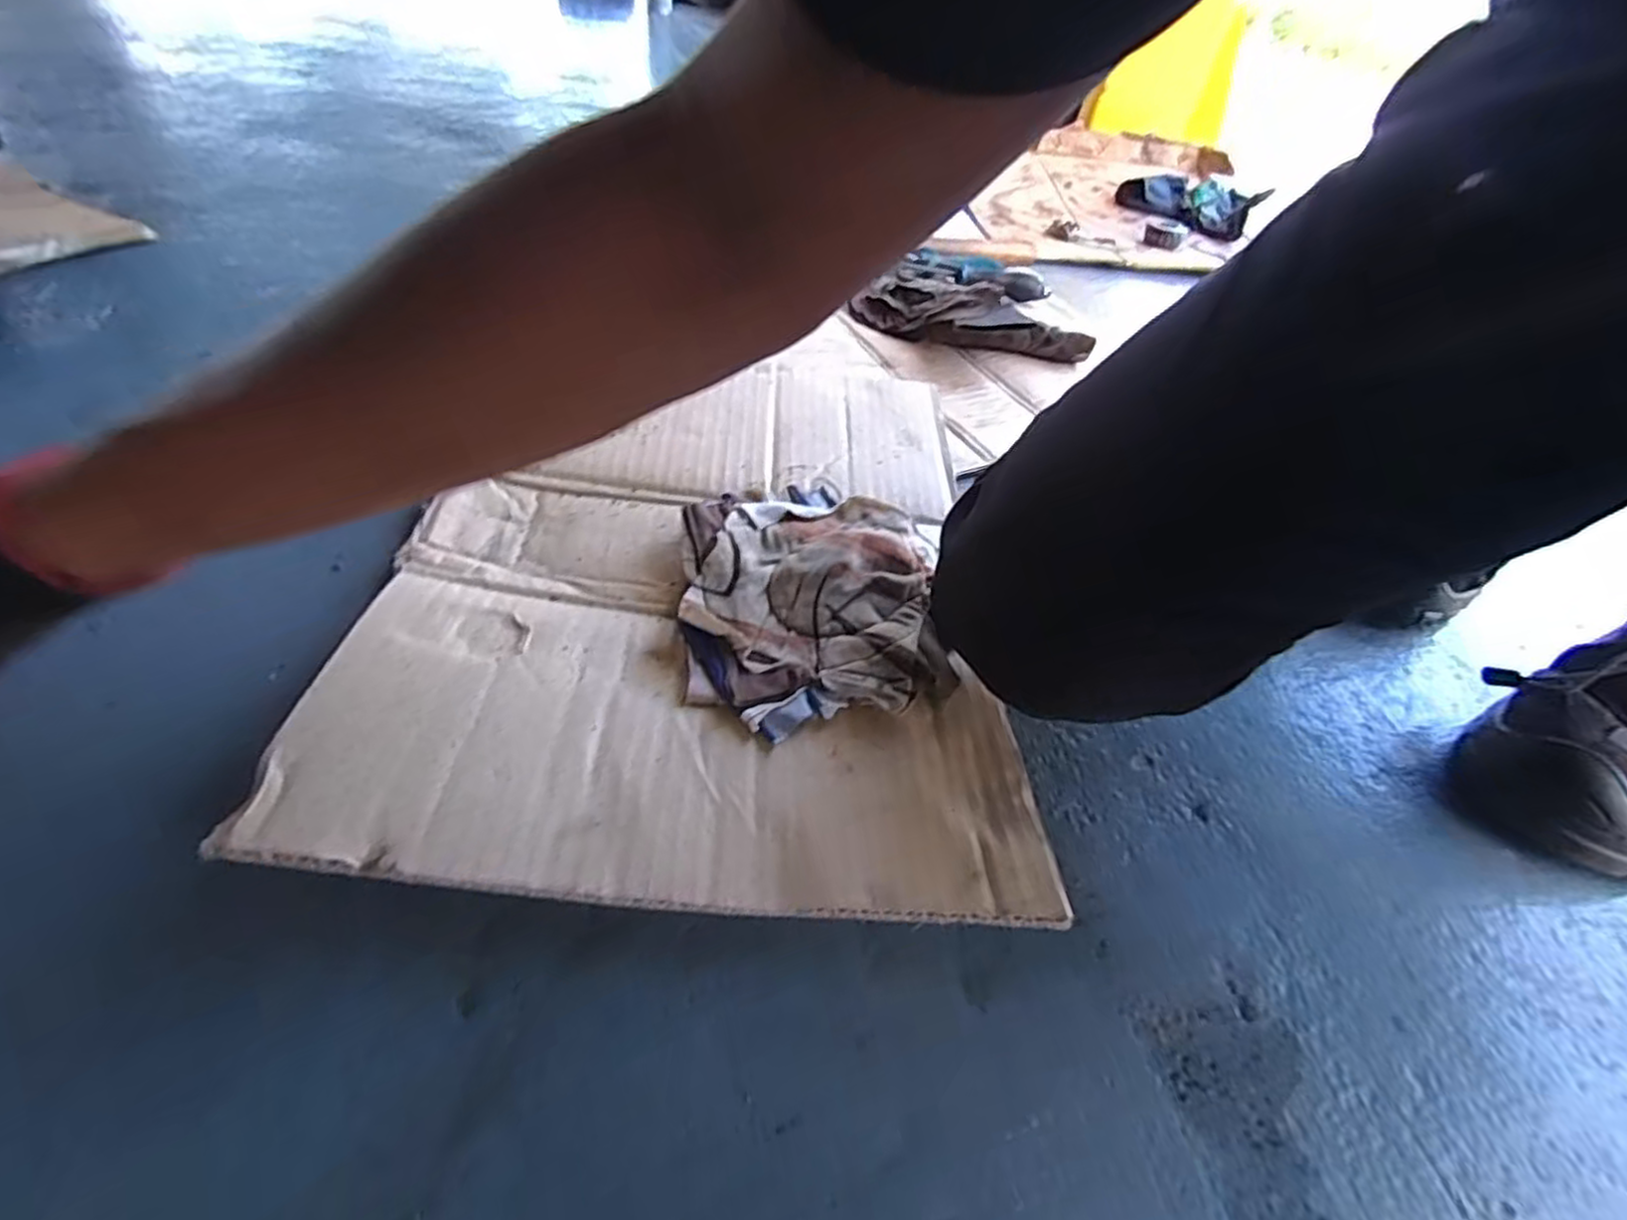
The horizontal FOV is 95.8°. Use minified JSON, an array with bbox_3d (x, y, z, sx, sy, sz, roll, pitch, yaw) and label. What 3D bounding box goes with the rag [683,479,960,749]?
[{"bbox_3d":[0.005,-0.011,0.414,0.150,0.024,0.179,2,45,-11],"label":"rag"}]

